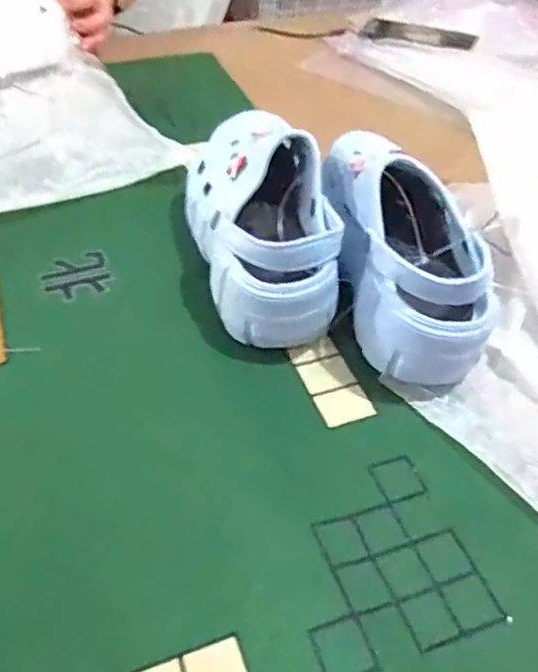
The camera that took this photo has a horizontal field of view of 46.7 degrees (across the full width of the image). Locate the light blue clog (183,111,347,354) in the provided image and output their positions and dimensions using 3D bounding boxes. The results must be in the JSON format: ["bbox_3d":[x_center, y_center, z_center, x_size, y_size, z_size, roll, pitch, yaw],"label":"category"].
[{"bbox_3d":[-0.011,-0.105,0.521,0.100,0.097,0.235,-7,47,-12],"label":"light blue clog"}]

